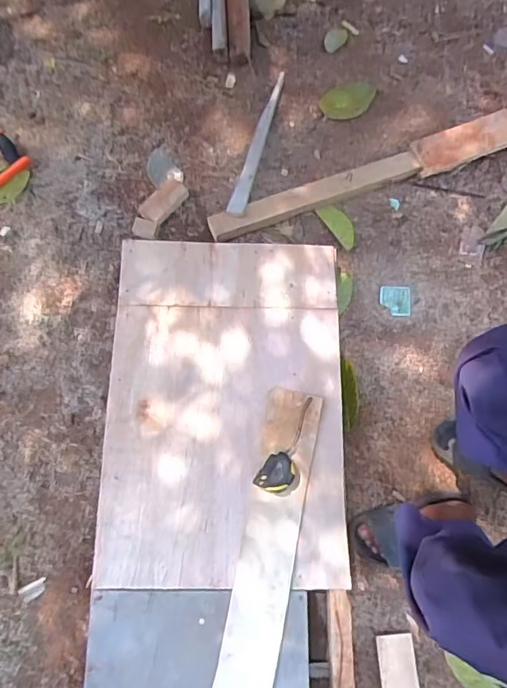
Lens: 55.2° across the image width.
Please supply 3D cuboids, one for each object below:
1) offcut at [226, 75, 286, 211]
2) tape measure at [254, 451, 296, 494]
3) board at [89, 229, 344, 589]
[{"bbox_3d":[0.009,-0.526,1.264,0.044,0.035,0.456,14,74,4],"label":"offcut"},{"bbox_3d":[0.047,0.255,0.952,0.067,0.039,0.082,32,76,8],"label":"tape measure"},{"bbox_3d":[-0.057,0.116,1.015,0.482,0.015,0.708,1,74,0],"label":"board"}]

